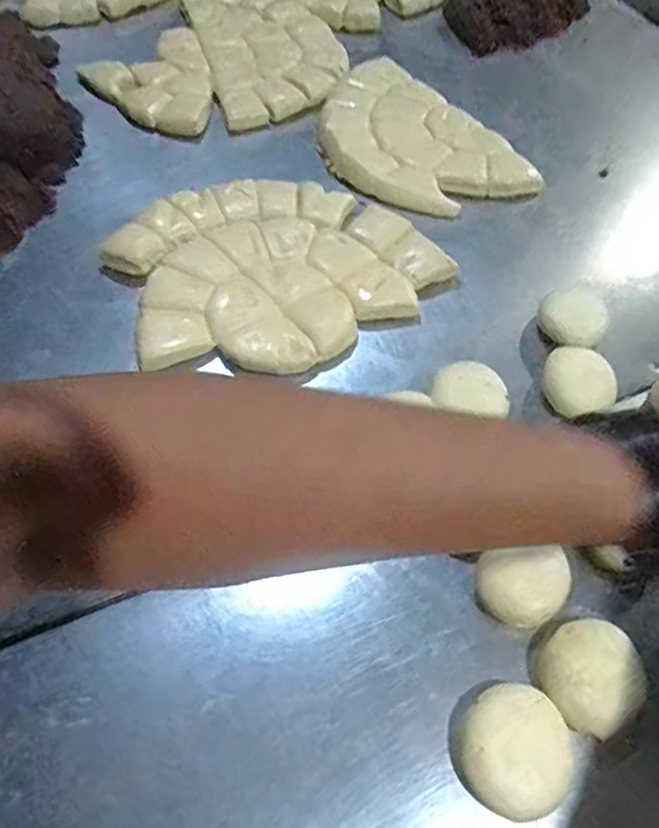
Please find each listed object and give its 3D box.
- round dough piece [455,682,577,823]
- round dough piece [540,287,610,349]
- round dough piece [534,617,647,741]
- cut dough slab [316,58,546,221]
[{"bbox_3d":[0.101,0.186,0.345,0.061,0.022,0.060,2,56,-3],"label":"round dough piece"},{"bbox_3d":[0.201,-0.076,0.517,0.049,0.032,0.047,2,56,-2],"label":"round dough piece"},{"bbox_3d":[0.150,0.151,0.362,0.053,0.027,0.054,2,56,-3],"label":"round dough piece"},{"bbox_3d":[0.078,-0.296,0.663,0.166,0.015,0.265,-27,62,-20],"label":"cut dough slab"}]

